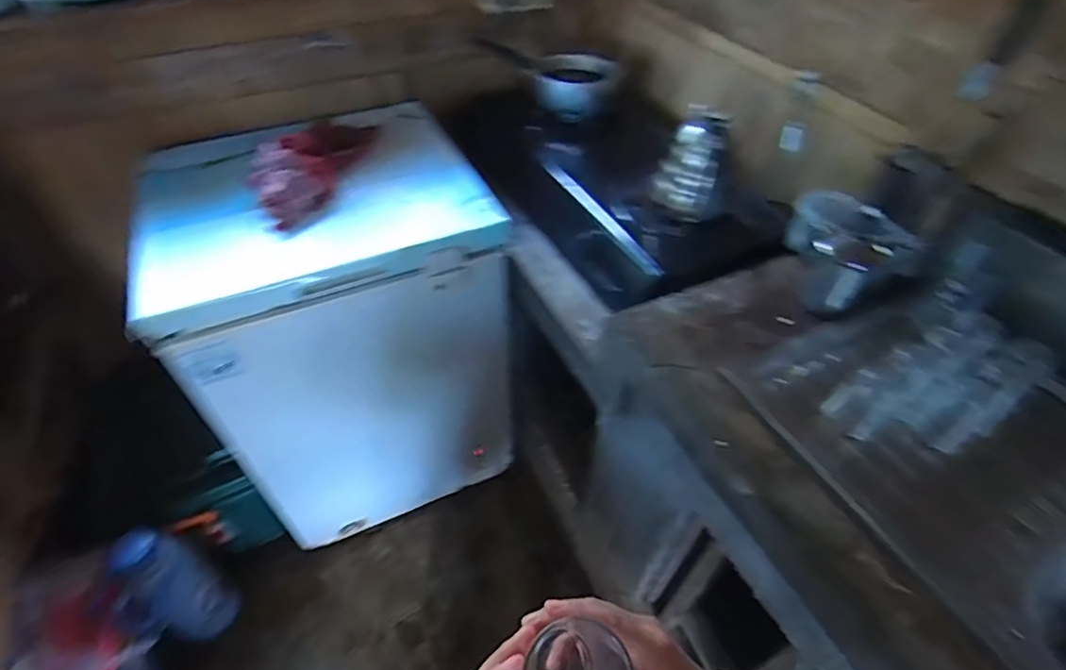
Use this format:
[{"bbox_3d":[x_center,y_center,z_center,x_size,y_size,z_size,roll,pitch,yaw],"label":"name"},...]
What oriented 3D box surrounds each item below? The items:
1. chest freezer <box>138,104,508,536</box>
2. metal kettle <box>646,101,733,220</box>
[{"bbox_3d":[-0.392,0.005,1.256,0.573,0.784,0.454,-18,49,-17],"label":"chest freezer"},{"bbox_3d":[0.262,-0.290,0.932,0.102,0.164,0.110,11,47,9],"label":"metal kettle"}]

